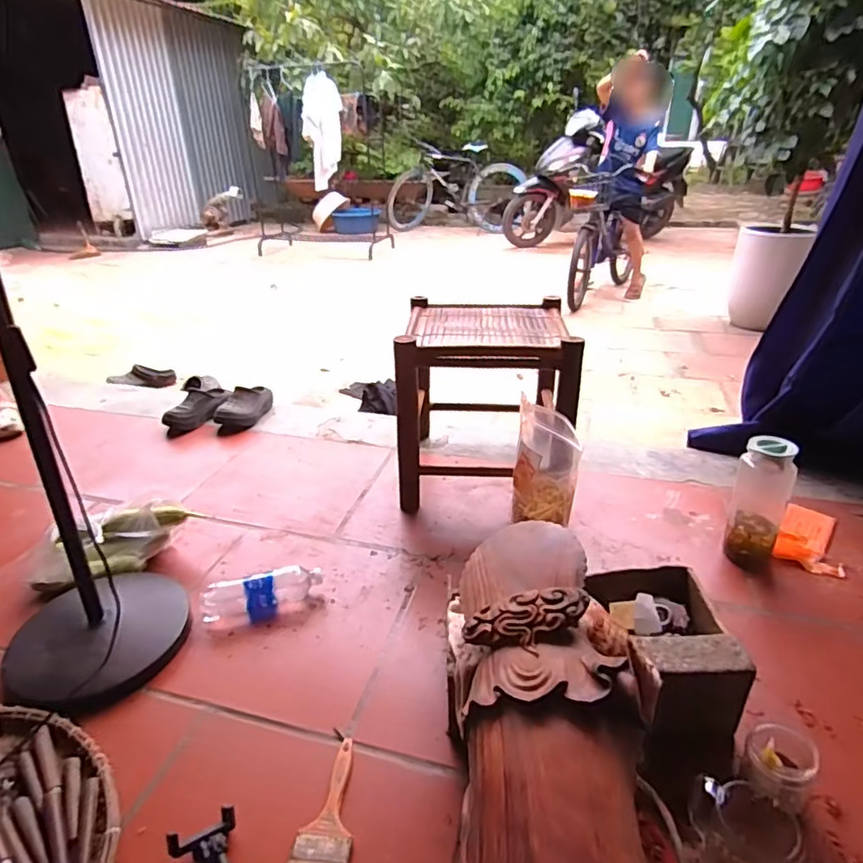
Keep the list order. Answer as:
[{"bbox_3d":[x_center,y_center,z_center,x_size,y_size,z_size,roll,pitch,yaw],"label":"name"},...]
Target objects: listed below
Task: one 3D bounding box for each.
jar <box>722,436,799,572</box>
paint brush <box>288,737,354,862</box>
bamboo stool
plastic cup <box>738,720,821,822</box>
[{"bbox_3d":[0.603,0.135,1.011,0.085,0.239,0.074,12,29,26],"label":"jar"},{"bbox_3d":[-0.122,0.466,0.674,0.068,0.010,0.172,1,26,7],"label":"paint brush"},{"bbox_3d":[0.127,-0.083,1.285,0.368,0.350,0.417,2,28,6],"label":"bamboo stool"},{"bbox_3d":[0.417,0.403,0.659,0.075,0.081,0.067,22,35,40],"label":"plastic cup"}]

